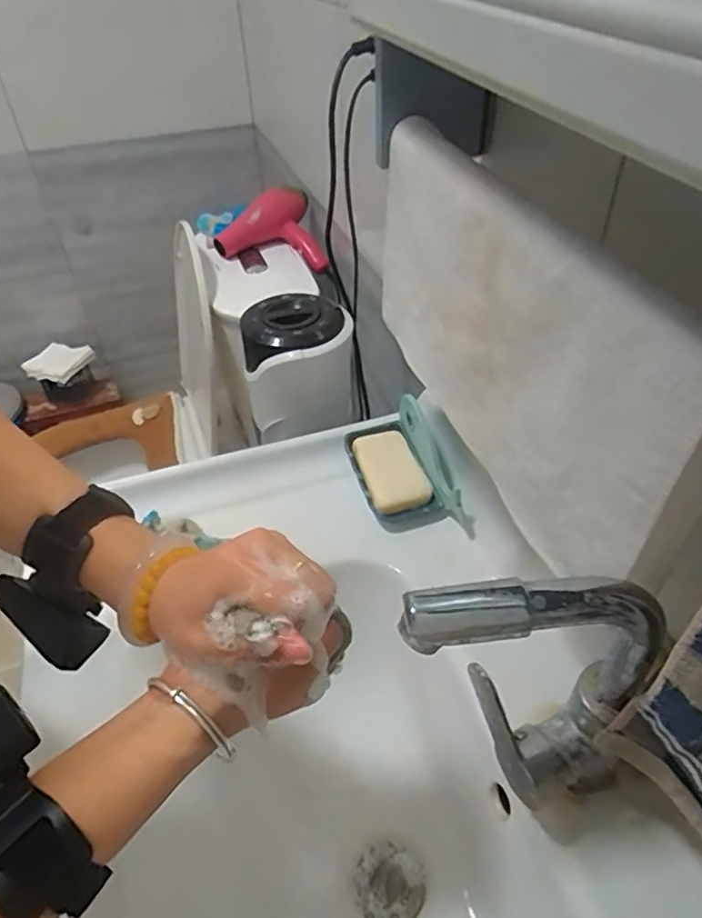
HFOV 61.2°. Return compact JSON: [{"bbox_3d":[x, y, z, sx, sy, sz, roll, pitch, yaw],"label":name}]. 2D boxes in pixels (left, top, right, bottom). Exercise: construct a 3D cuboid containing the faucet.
[{"bbox_3d":[0.094,0.129,0.332,0.132,0.176,0.055,0,43,3],"label":"faucet"}]

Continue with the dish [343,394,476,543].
[{"bbox_3d":[0.056,0.012,0.619,0.095,0.060,0.163,-17,58,-5],"label":"dish"}]

